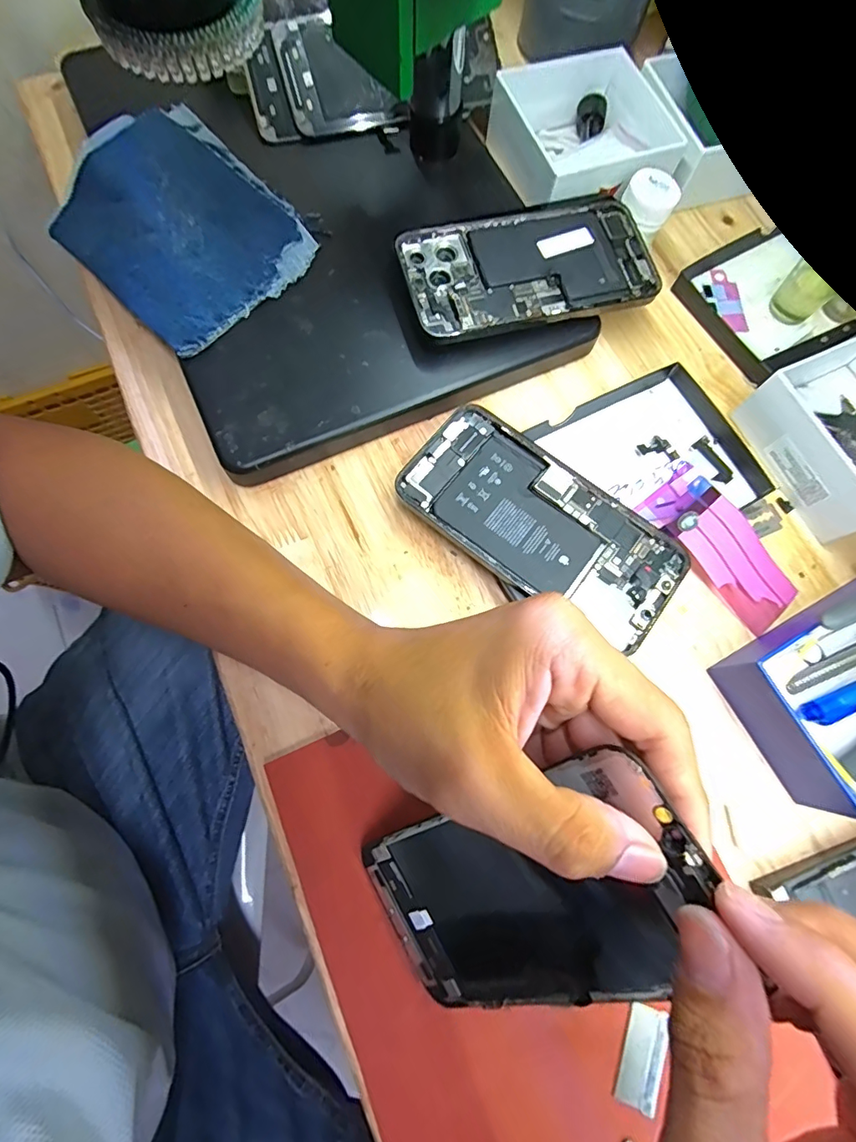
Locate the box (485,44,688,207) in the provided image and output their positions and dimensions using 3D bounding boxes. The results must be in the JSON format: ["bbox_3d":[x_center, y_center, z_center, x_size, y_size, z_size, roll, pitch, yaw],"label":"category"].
[{"bbox_3d":[0.111,-0.314,0.361,0.114,0.054,0.111,-18,79,-5],"label":"box"}]

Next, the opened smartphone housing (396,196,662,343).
[{"bbox_3d":[0.063,-0.191,0.305,0.153,0.016,0.081,-16,79,-5],"label":"opened smartphone housing"}]

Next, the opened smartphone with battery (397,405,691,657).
[{"bbox_3d":[0.064,-0.027,0.275,0.159,0.004,0.076,37,76,8],"label":"opened smartphone with battery"}]

